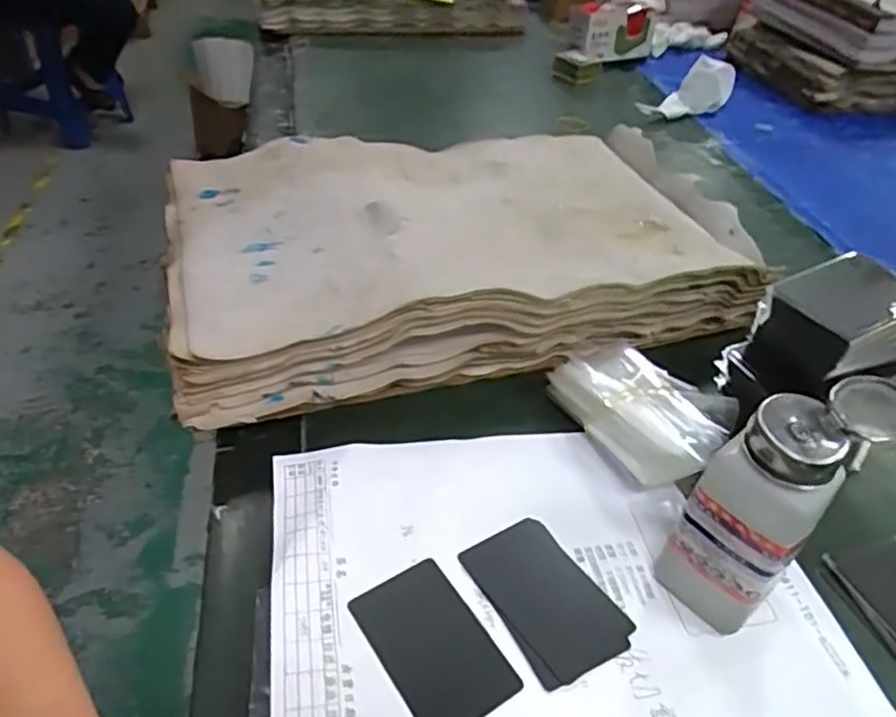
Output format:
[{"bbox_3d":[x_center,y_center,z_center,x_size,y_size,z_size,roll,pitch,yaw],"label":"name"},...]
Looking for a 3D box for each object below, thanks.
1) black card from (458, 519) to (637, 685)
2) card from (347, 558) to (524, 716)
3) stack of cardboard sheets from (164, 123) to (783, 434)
[{"bbox_3d":[0.053,0.128,0.372,0.053,0.004,0.087,-23,48,-29],"label":"black card"},{"bbox_3d":[-0.008,0.143,0.343,0.054,0.004,0.084,-21,47,-28],"label":"card"},{"bbox_3d":[0.007,-0.097,0.563,0.448,0.084,0.257,-10,43,-18],"label":"stack of cardboard sheets"}]

